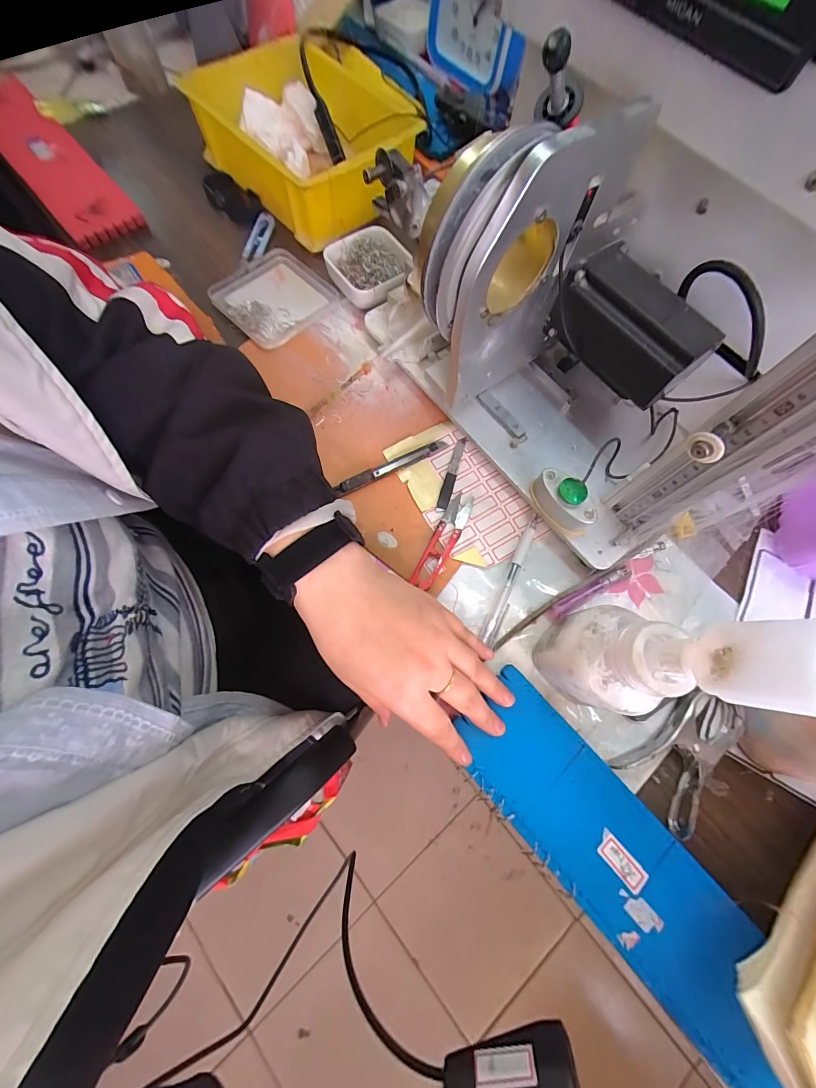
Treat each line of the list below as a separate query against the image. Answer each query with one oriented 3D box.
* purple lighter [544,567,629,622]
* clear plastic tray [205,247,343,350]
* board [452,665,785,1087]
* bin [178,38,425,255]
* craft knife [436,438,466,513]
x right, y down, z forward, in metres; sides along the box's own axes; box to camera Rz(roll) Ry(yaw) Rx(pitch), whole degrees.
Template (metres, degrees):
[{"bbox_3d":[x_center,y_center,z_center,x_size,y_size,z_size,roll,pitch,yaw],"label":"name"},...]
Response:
[{"bbox_3d":[0.155,0.042,0.332,0.078,0.020,0.013,-28,75,-11],"label":"purple lighter"},{"bbox_3d":[-0.150,-0.279,0.434,0.110,0.010,0.115,44,75,11],"label":"clear plastic tray"},{"bbox_3d":[0.149,0.227,0.266,0.085,0.007,0.282,-35,75,-13],"label":"board"},{"bbox_3d":[-0.118,-0.487,0.467,0.201,0.094,0.240,-39,77,-14],"label":"bin"},{"bbox_3d":[0.042,-0.067,0.369,0.010,0.004,0.083,17,72,3],"label":"craft knife"}]

